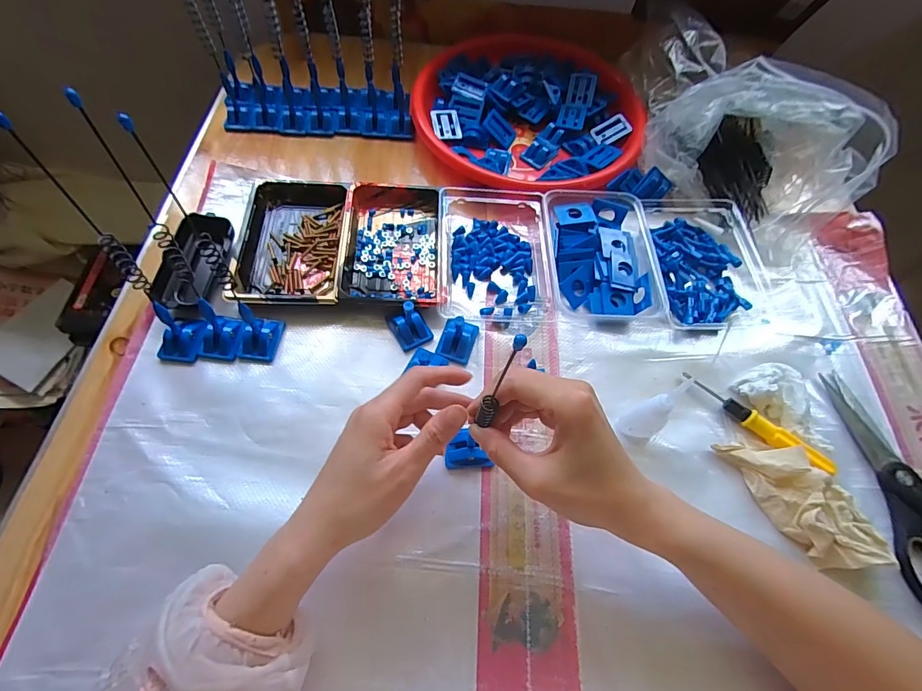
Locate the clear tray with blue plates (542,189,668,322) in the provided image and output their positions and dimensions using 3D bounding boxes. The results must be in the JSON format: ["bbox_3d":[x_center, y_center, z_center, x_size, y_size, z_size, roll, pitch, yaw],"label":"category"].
[{"bbox_3d":[0.148,-0.100,0.468,0.112,0.034,0.155,3,62,-3],"label":"clear tray with blue plates"}]

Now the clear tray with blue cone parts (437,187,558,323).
[{"bbox_3d":[0.036,-0.105,0.465,0.117,0.029,0.164,1,62,-4],"label":"clear tray with blue cone parts"}]

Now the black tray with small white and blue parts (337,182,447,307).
[{"bbox_3d":[-0.074,-0.115,0.467,0.101,0.023,0.169,0,62,-4],"label":"black tray with small white and blue parts"}]

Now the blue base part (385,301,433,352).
[{"bbox_3d":[-0.051,-0.026,0.411,0.032,0.043,0.044,-29,68,-18],"label":"blue base part"}]

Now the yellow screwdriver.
[{"bbox_3d":[0.274,0.068,0.398,0.139,0.018,0.021,41,67,16],"label":"yellow screwdriver"}]

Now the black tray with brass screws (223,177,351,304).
[{"bbox_3d":[-0.176,-0.115,0.458,0.106,0.025,0.175,0,62,-4],"label":"black tray with brass screws"}]

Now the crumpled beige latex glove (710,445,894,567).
[{"bbox_3d":[0.290,0.123,0.359,0.064,0.038,0.126,-30,68,-18],"label":"crumpled beige latex glove"}]

